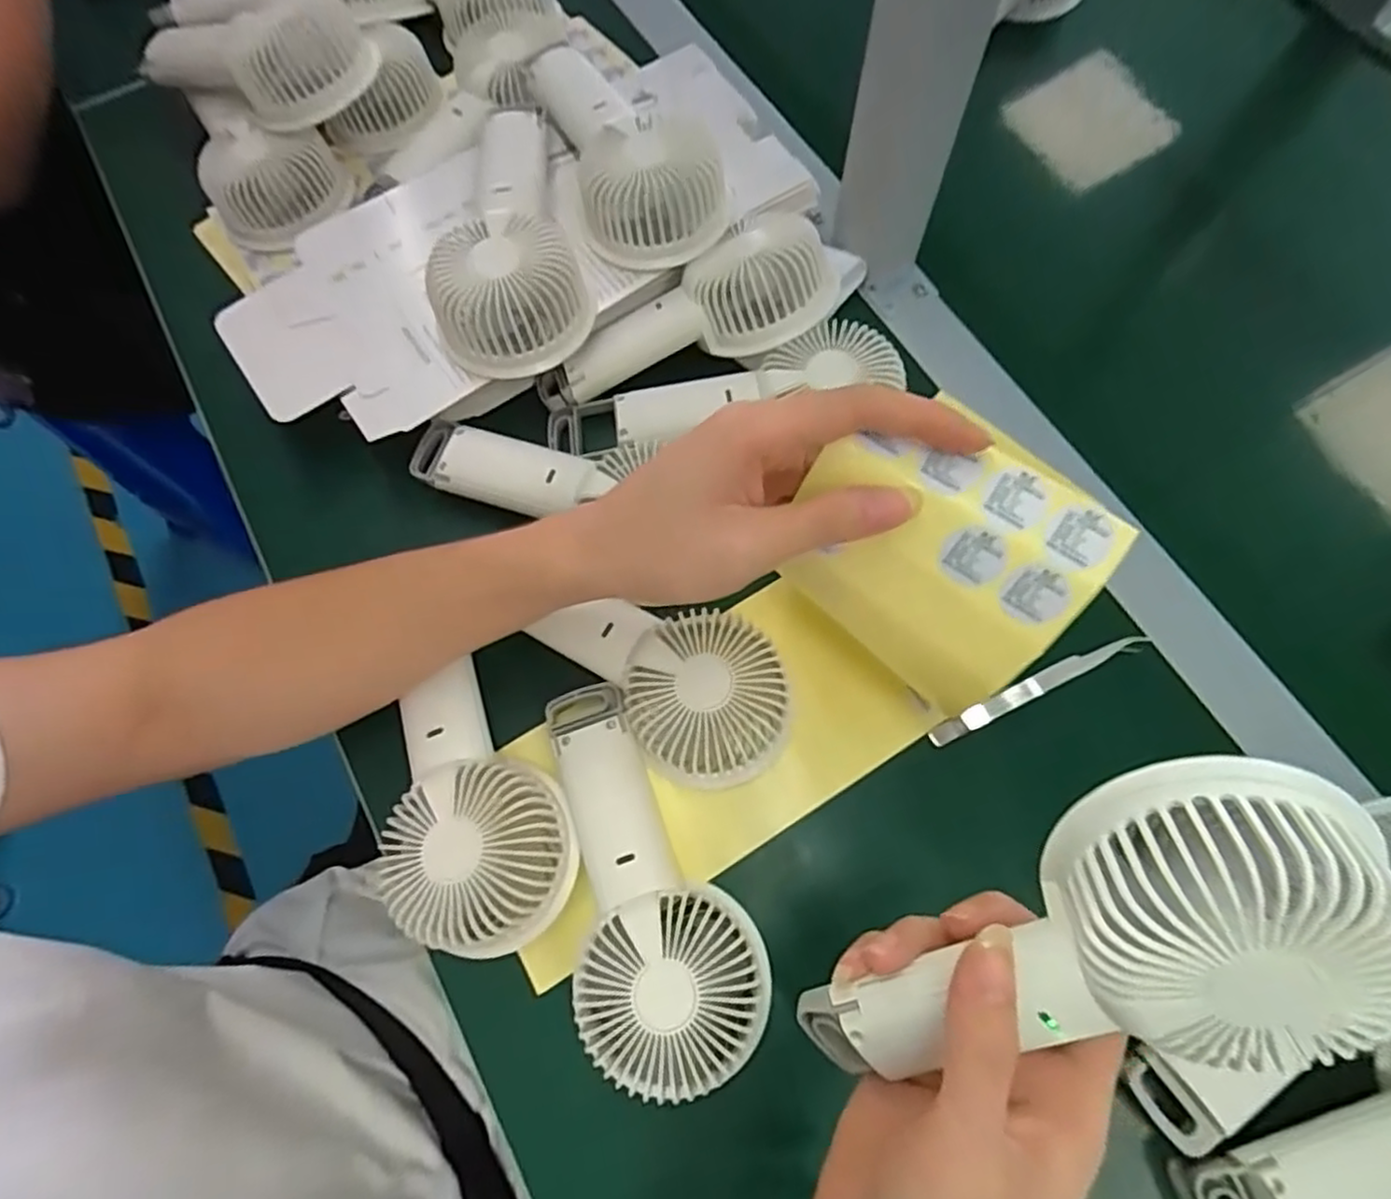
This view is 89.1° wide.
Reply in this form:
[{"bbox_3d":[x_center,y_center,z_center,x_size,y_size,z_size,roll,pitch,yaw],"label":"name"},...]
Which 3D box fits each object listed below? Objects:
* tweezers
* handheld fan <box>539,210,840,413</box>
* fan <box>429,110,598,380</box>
[{"bbox_3d":[0.170,0.045,0.357,0.111,0.006,0.011,-28,73,7],"label":"tweezers"},{"bbox_3d":[-0.005,-0.166,0.405,0.188,0.049,0.079,-20,72,-4],"label":"handheld fan"},{"bbox_3d":[-0.112,-0.204,0.397,0.085,0.043,0.164,-17,72,-3],"label":"fan"}]

